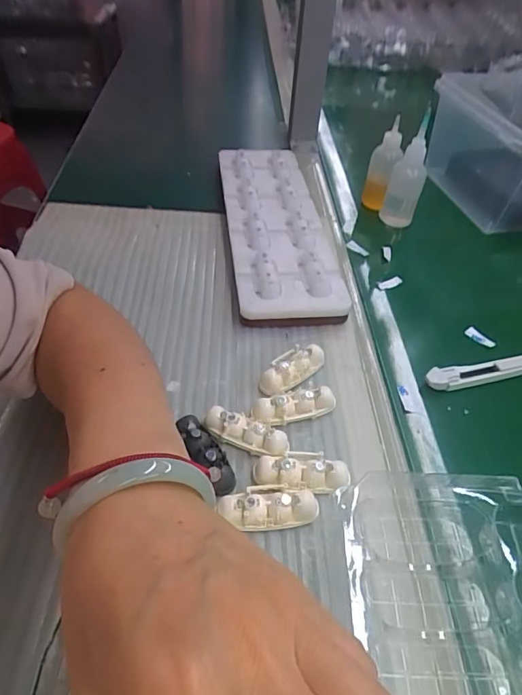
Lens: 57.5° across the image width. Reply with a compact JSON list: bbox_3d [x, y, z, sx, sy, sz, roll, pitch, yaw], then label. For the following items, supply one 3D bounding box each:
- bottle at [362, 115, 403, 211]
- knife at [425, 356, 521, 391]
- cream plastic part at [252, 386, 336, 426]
[{"bbox_3d":[0.145,-0.214,0.571,0.034,0.111,0.038,13,45,10],"label":"bottle"},{"bbox_3d":[0.204,0.019,0.404,0.142,0.012,0.020,-8,48,-11],"label":"knife"},{"bbox_3d":[0.025,0.044,0.354,0.061,0.018,0.019,-9,48,-12],"label":"cream plastic part"}]

